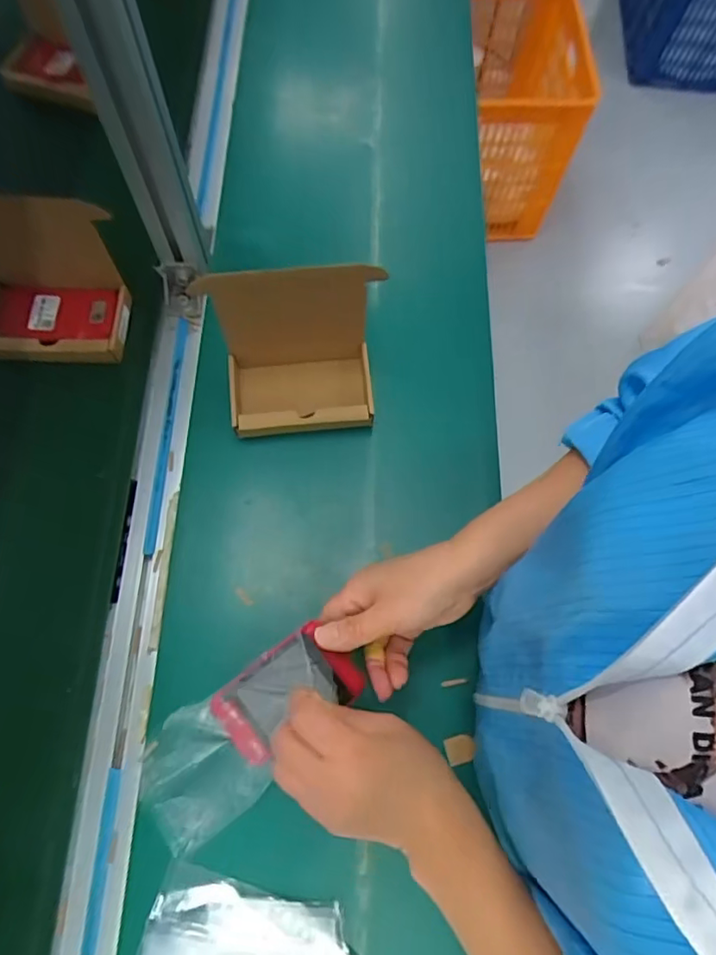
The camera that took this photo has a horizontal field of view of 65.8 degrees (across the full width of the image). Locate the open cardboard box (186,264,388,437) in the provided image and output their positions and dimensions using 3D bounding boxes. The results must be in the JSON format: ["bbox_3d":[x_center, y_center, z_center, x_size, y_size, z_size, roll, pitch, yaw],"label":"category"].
[{"bbox_3d":[-0.055,-0.106,0.498,0.140,0.121,0.094,-7,72,-5],"label":"open cardboard box"}]

